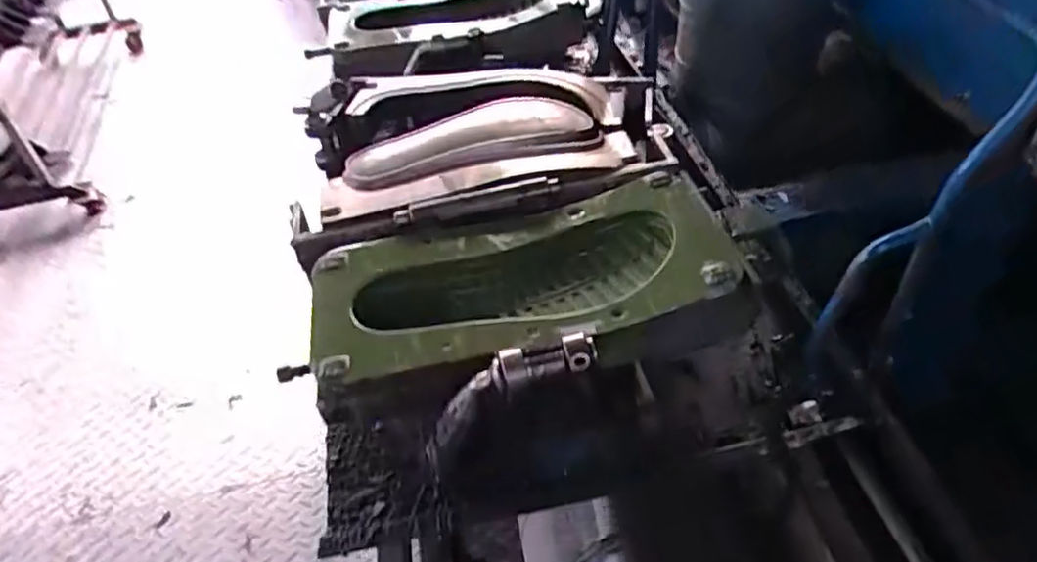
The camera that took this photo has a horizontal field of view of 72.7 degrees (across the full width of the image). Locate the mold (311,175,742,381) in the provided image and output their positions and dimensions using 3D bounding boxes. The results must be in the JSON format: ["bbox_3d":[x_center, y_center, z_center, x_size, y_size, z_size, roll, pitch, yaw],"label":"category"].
[{"bbox_3d":[-0.002,0.000,0.604,0.342,0.053,0.154,-11,42,-4],"label":"mold"}]

